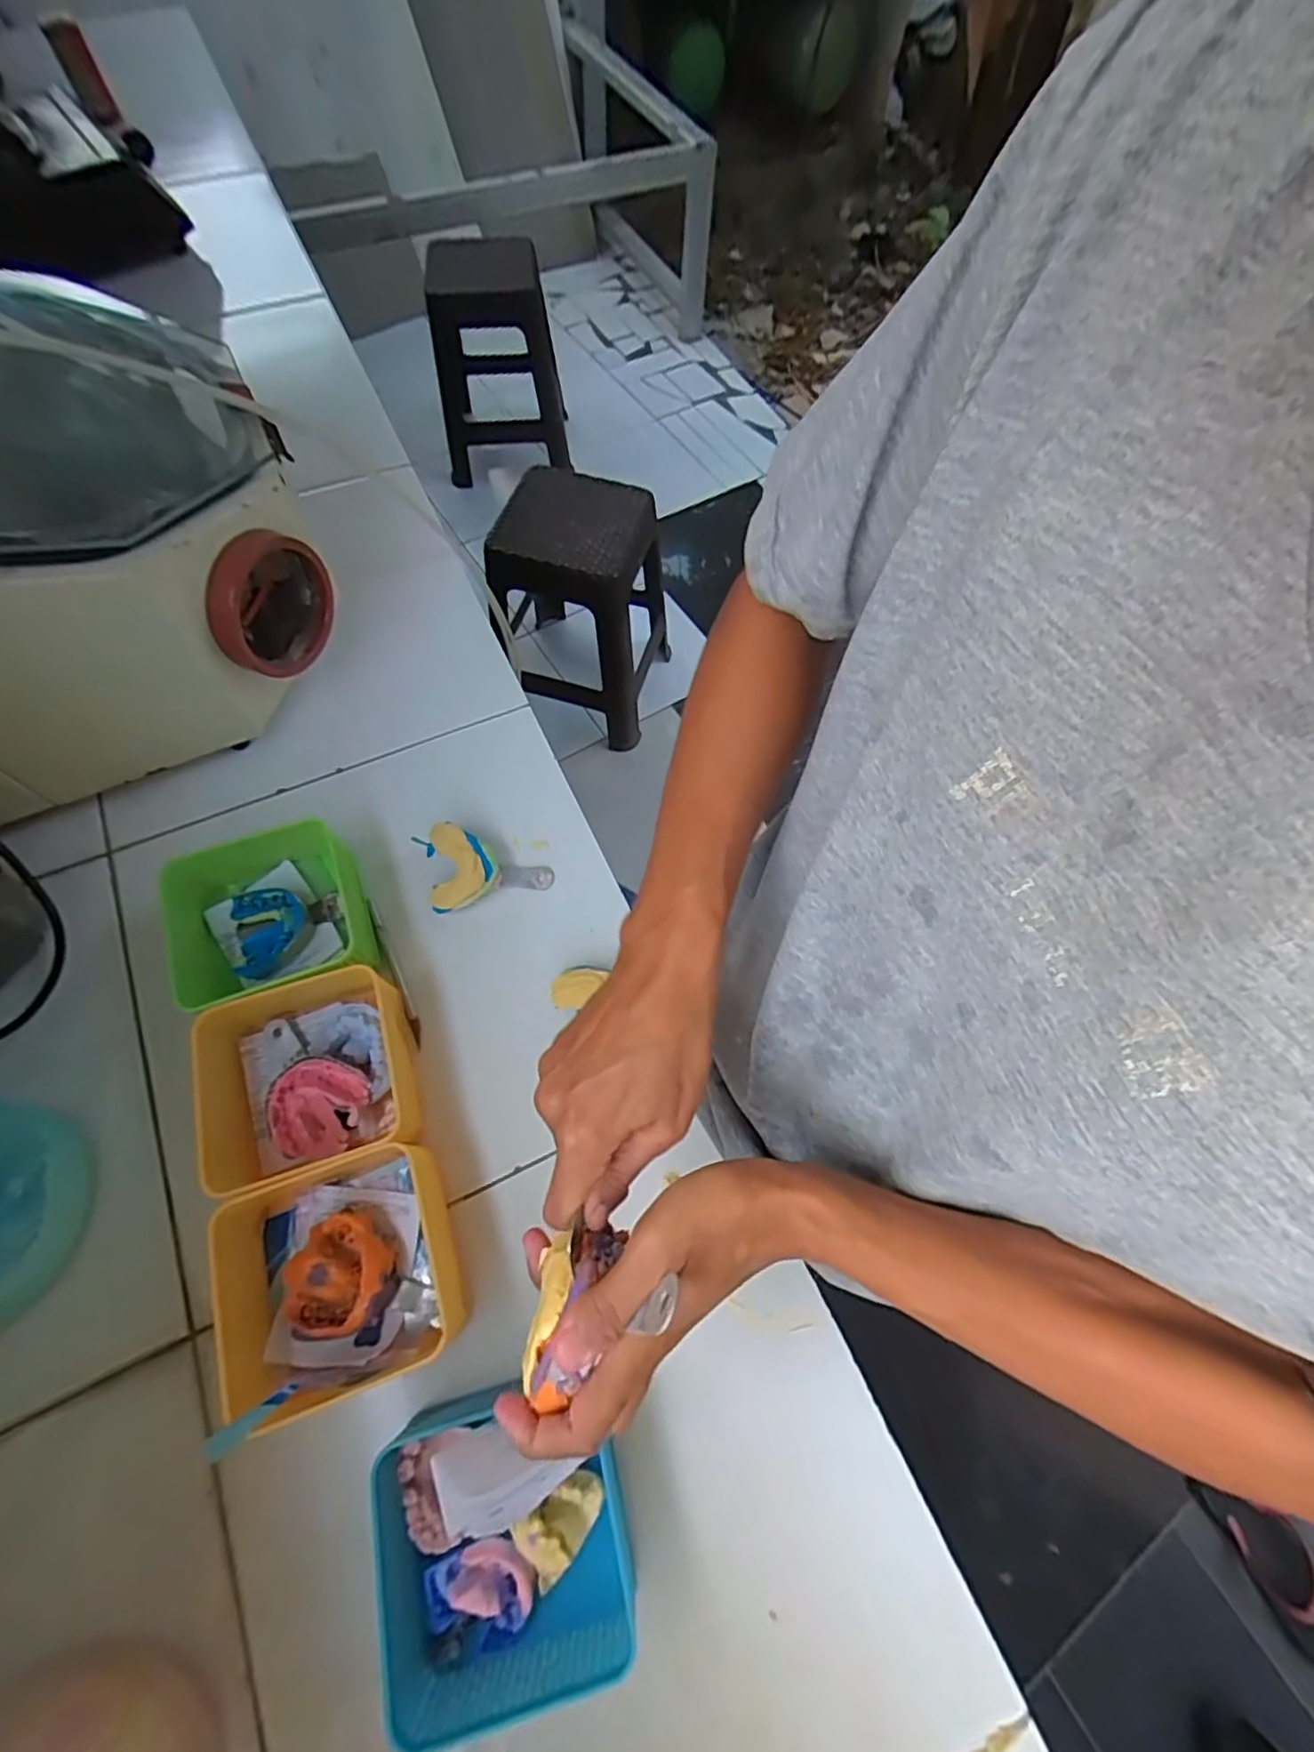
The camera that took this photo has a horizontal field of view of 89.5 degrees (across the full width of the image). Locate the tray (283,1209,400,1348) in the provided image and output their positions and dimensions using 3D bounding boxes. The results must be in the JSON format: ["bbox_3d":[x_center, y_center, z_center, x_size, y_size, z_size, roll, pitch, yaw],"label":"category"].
[{"bbox_3d":[-0.212,0.268,0.443,0.072,0.024,0.072,15,65,4],"label":"tray"}]

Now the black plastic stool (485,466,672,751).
[{"bbox_3d":[-0.154,-0.597,1.511,0.353,0.473,0.347,7,65,0],"label":"black plastic stool"}]

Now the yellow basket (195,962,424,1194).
[{"bbox_3d":[-0.263,0.153,0.491,0.152,0.067,0.134,-16,67,-10],"label":"yellow basket"}]

